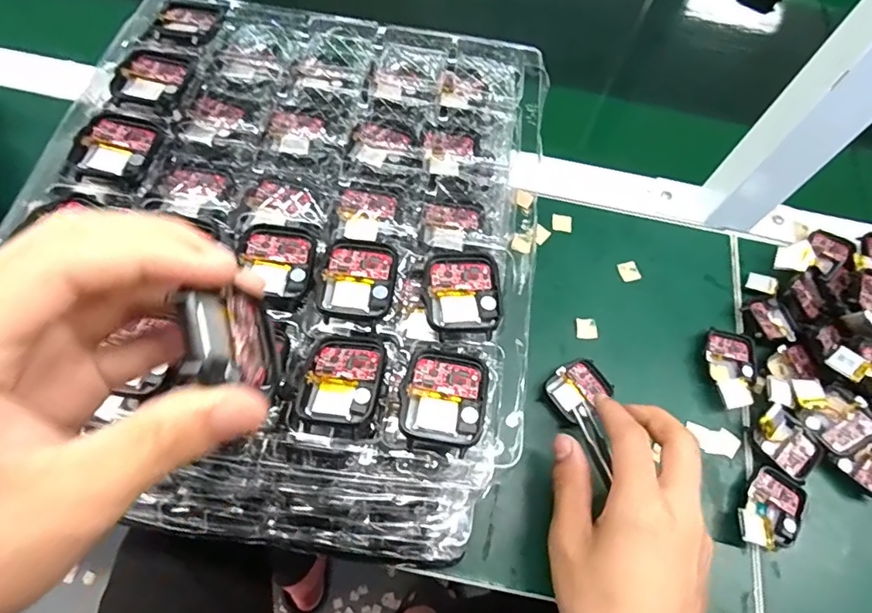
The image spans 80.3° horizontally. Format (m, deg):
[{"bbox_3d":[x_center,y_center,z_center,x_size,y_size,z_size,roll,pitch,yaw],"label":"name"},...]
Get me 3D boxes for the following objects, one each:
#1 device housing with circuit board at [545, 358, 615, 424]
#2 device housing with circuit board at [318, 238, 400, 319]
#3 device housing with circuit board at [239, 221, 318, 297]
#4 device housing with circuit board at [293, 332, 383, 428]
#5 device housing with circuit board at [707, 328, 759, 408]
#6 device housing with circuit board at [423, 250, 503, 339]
[{"bbox_3d":[0.100,0.058,0.363,0.043,0.007,0.036,-39,74,-17],"label":"device housing with circuit board"},{"bbox_3d":[-0.038,-0.015,0.259,0.036,0.004,0.041,8,65,-1],"label":"device housing with circuit board"},{"bbox_3d":[-0.080,-0.024,0.265,0.036,0.007,0.042,3,65,-4],"label":"device housing with circuit board"},{"bbox_3d":[-0.043,0.033,0.239,0.035,0.010,0.042,11,65,0],"label":"device housing with circuit board"},{"bbox_3d":[0.216,0.047,0.380,0.037,0.014,0.060,15,67,4],"label":"device housing with circuit board"},{"bbox_3d":[0.014,-0.007,0.258,0.037,0.005,0.046,3,65,-4],"label":"device housing with circuit board"}]

